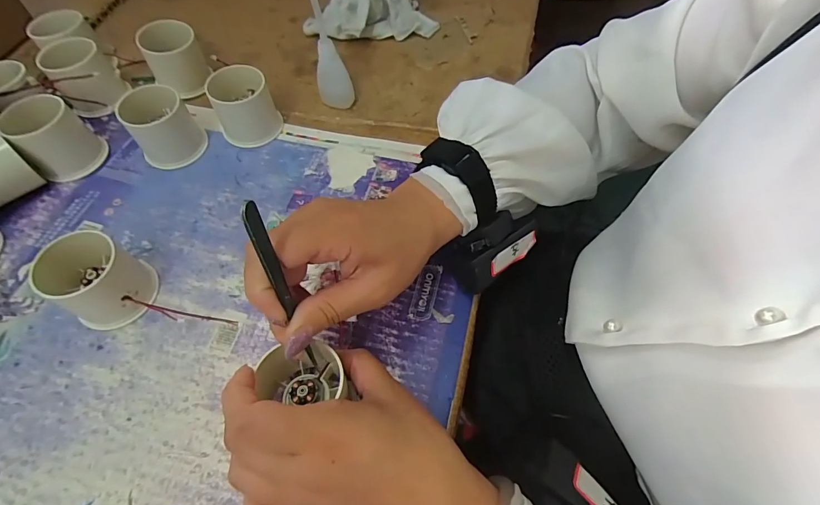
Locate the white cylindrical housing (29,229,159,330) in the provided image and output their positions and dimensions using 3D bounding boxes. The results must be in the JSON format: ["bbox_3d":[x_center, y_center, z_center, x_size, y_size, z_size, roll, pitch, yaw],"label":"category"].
[{"bbox_3d":[-0.218,0.020,0.281,0.061,0.047,0.054,26,63,15],"label":"white cylindrical housing"}]

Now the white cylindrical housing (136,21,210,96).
[{"bbox_3d":[-0.230,-0.189,0.396,0.048,0.058,0.048,0,60,0],"label":"white cylindrical housing"}]

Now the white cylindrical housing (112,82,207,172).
[{"bbox_3d":[-0.222,-0.114,0.358,0.055,0.050,0.055,0,60,0],"label":"white cylindrical housing"}]

